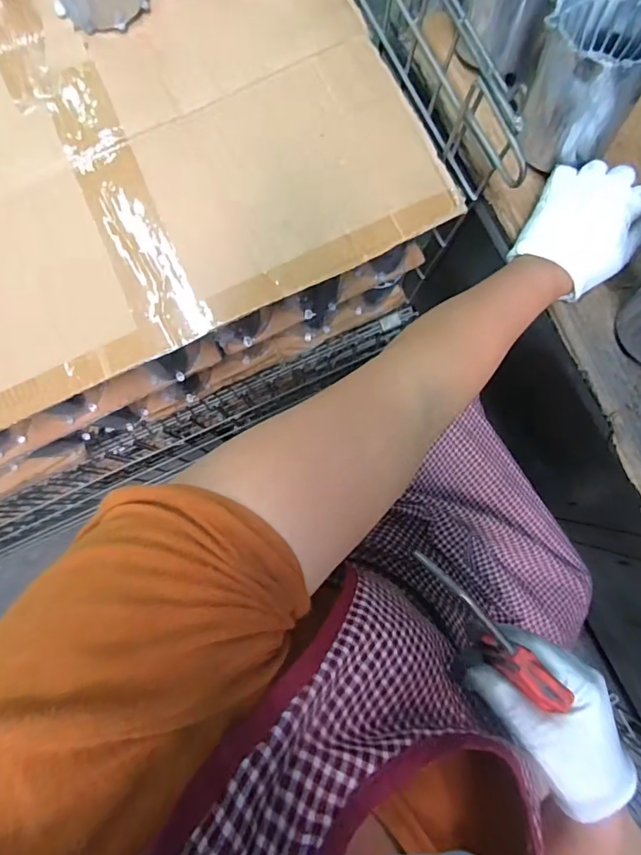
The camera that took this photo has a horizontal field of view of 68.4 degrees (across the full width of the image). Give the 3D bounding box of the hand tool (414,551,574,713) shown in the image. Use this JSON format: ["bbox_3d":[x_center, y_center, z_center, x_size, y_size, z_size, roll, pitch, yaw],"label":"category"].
[{"bbox_3d":[0.108,0.130,0.302,0.020,0.028,0.126,-41,95,-4],"label":"hand tool"}]

